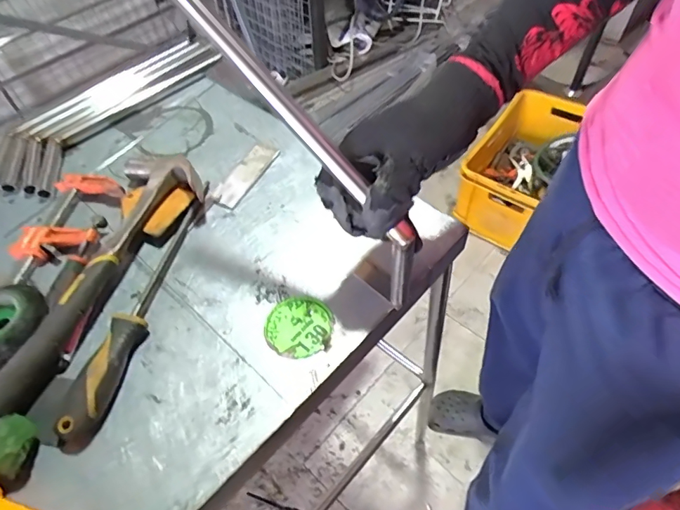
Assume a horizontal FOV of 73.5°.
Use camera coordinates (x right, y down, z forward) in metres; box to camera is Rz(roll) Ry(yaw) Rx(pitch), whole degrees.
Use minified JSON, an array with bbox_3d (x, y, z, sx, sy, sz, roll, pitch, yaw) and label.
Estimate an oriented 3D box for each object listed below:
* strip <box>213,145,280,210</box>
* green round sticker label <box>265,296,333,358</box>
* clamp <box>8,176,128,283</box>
[{"bbox_3d":[-0.117,-0.101,0.563,0.038,0.005,0.108,20,56,17],"label":"strip"},{"bbox_3d":[-0.039,0.068,0.437,0.064,0.004,0.063,-2,52,2],"label":"green round sticker label"},{"bbox_3d":[-0.311,-0.035,0.512,0.096,0.029,0.152,4,52,6],"label":"clamp"}]

